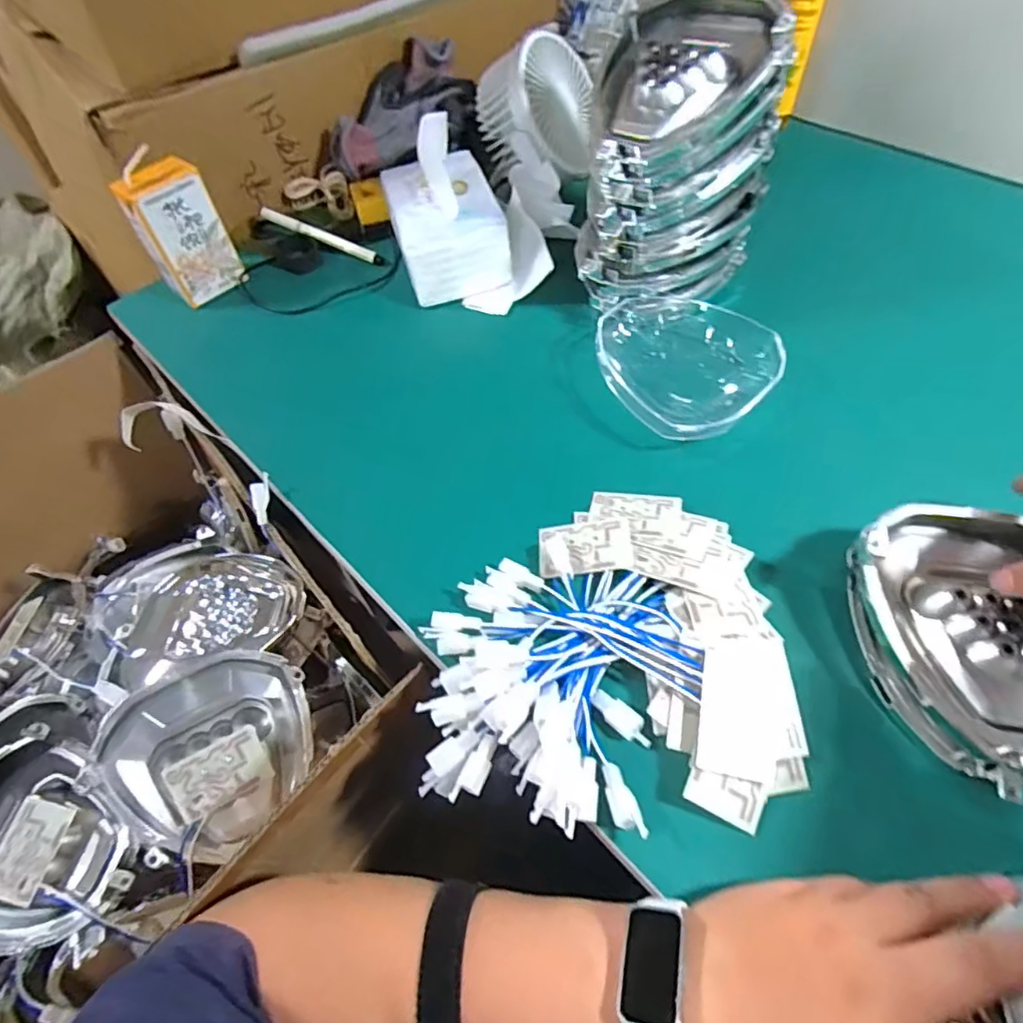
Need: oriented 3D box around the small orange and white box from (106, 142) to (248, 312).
[{"bbox_3d":[-0.304,-0.255,0.551,0.070,0.110,0.041,-38,60,-20],"label":"small orange and white box"}]

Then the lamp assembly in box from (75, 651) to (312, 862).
[{"bbox_3d":[-0.210,0.158,0.414,0.110,0.050,0.136,41,65,8],"label":"lamp assembly in box"}]

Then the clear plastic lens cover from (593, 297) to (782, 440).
[{"bbox_3d":[0.137,-0.118,0.466,0.132,0.040,0.143,-25,57,-12],"label":"clear plastic lens cover"}]

